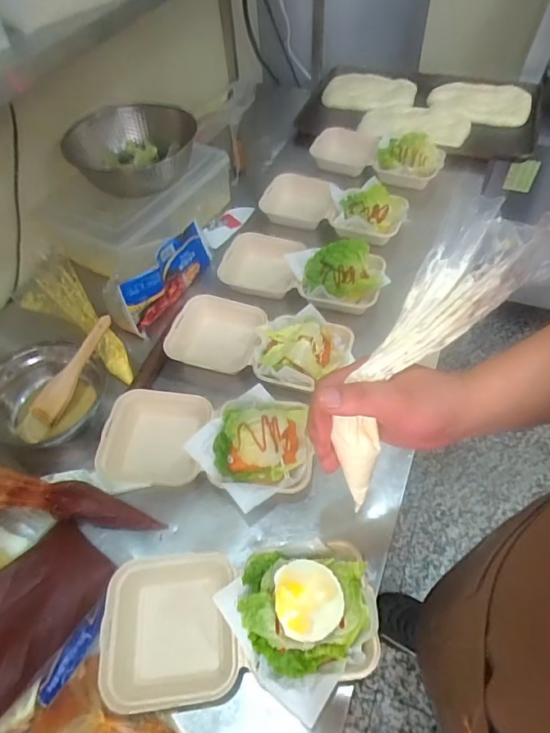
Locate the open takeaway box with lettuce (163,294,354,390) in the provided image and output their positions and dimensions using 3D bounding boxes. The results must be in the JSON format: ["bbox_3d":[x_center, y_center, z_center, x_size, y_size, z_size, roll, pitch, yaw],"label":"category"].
[{"bbox_3d":[-0.025,-0.033,0.794,0.310,0.081,0.166,19,57,17],"label":"open takeaway box with lettuce"}]

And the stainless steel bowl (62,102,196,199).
[{"bbox_3d":[-0.270,-0.417,0.925,0.222,0.120,0.219,-2,53,3],"label":"stainless steel bowl"}]

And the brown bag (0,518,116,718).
[{"bbox_3d":[-0.305,0.297,0.523,0.121,0.037,0.239,25,59,21],"label":"brown bag"}]

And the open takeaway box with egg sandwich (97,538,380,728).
[{"bbox_3d":[-0.042,0.290,0.528,0.307,0.064,0.172,0,54,5],"label":"open takeaway box with egg sandwich"}]

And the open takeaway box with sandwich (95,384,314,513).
[{"bbox_3d":[-0.100,0.116,0.680,0.309,0.074,0.169,4,54,7],"label":"open takeaway box with sandwich"}]

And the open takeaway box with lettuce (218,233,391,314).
[{"bbox_3d":[0.055,-0.182,0.902,0.315,0.062,0.185,18,57,17],"label":"open takeaway box with lettuce"}]

